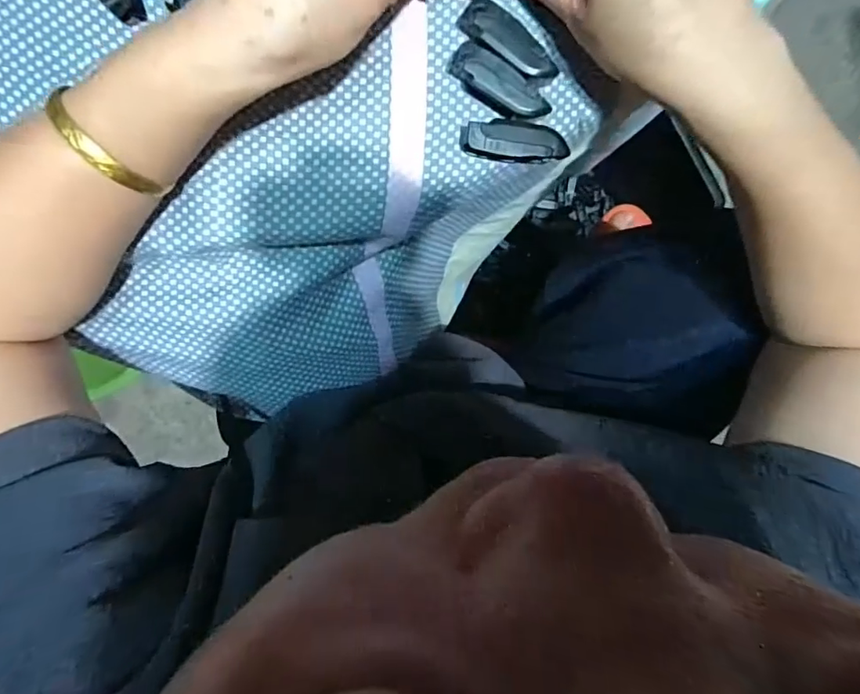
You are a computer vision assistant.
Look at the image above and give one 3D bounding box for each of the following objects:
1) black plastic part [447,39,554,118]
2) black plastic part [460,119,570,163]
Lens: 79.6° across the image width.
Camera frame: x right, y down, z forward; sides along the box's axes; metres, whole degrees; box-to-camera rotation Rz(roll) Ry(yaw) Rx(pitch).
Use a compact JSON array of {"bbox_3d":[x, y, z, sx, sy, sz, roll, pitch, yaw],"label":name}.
[{"bbox_3d":[0.035,-0.133,0.266,0.054,0.019,0.018,32,96,-7],"label":"black plastic part"},{"bbox_3d":[0.045,-0.109,0.271,0.055,0.017,0.022,-2,99,-3],"label":"black plastic part"}]

